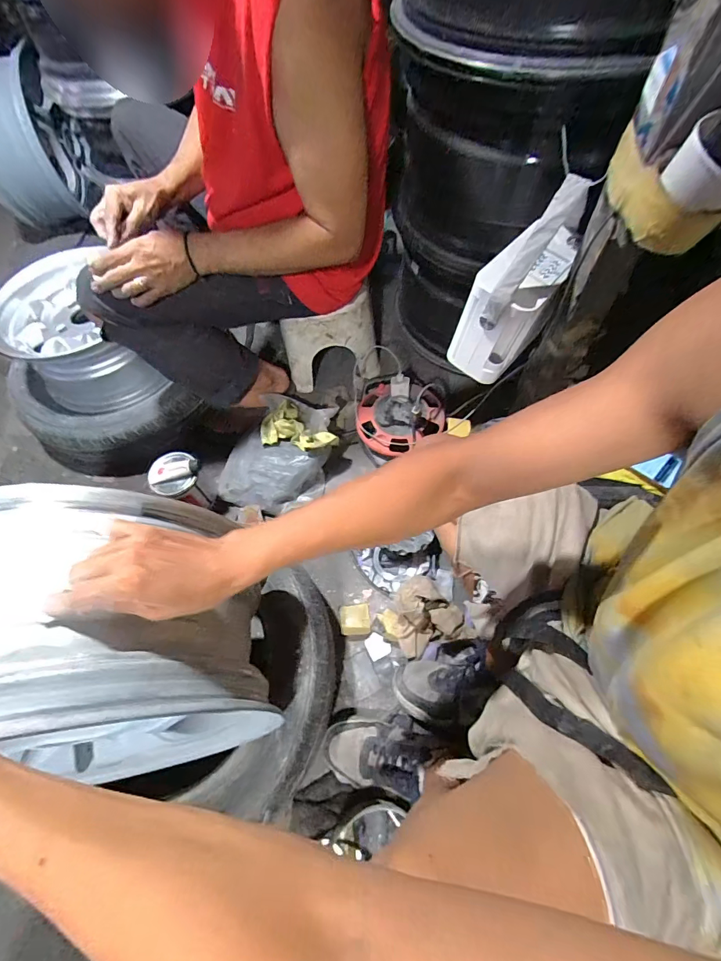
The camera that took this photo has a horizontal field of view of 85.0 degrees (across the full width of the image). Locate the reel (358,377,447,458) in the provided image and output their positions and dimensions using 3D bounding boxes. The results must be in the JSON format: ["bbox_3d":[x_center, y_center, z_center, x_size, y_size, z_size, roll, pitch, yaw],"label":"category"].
[{"bbox_3d":[0.084,-0.160,0.887,0.202,0.106,0.193,-1,64,3],"label":"reel"}]

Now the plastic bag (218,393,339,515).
[{"bbox_3d":[-0.188,-0.071,0.919,0.242,0.109,0.284,13,65,10],"label":"plastic bag"}]

